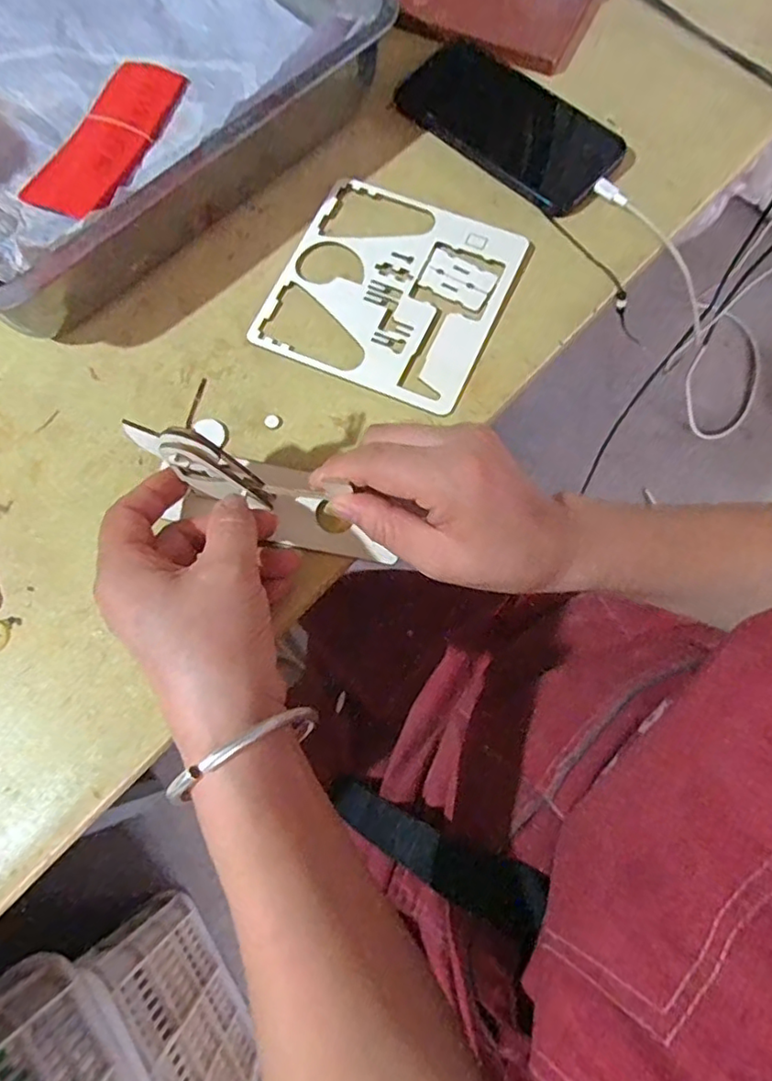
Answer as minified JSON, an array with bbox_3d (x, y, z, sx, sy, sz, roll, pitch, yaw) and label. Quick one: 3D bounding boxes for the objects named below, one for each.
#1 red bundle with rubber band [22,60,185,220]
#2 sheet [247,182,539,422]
[{"bbox_3d":[-0.194,-0.286,0.424,0.056,0.007,0.147,22,75,7],"label":"red bundle with rubber band"},{"bbox_3d":[0.004,-0.165,0.394,0.143,0.006,0.143,24,75,7],"label":"sheet"}]

